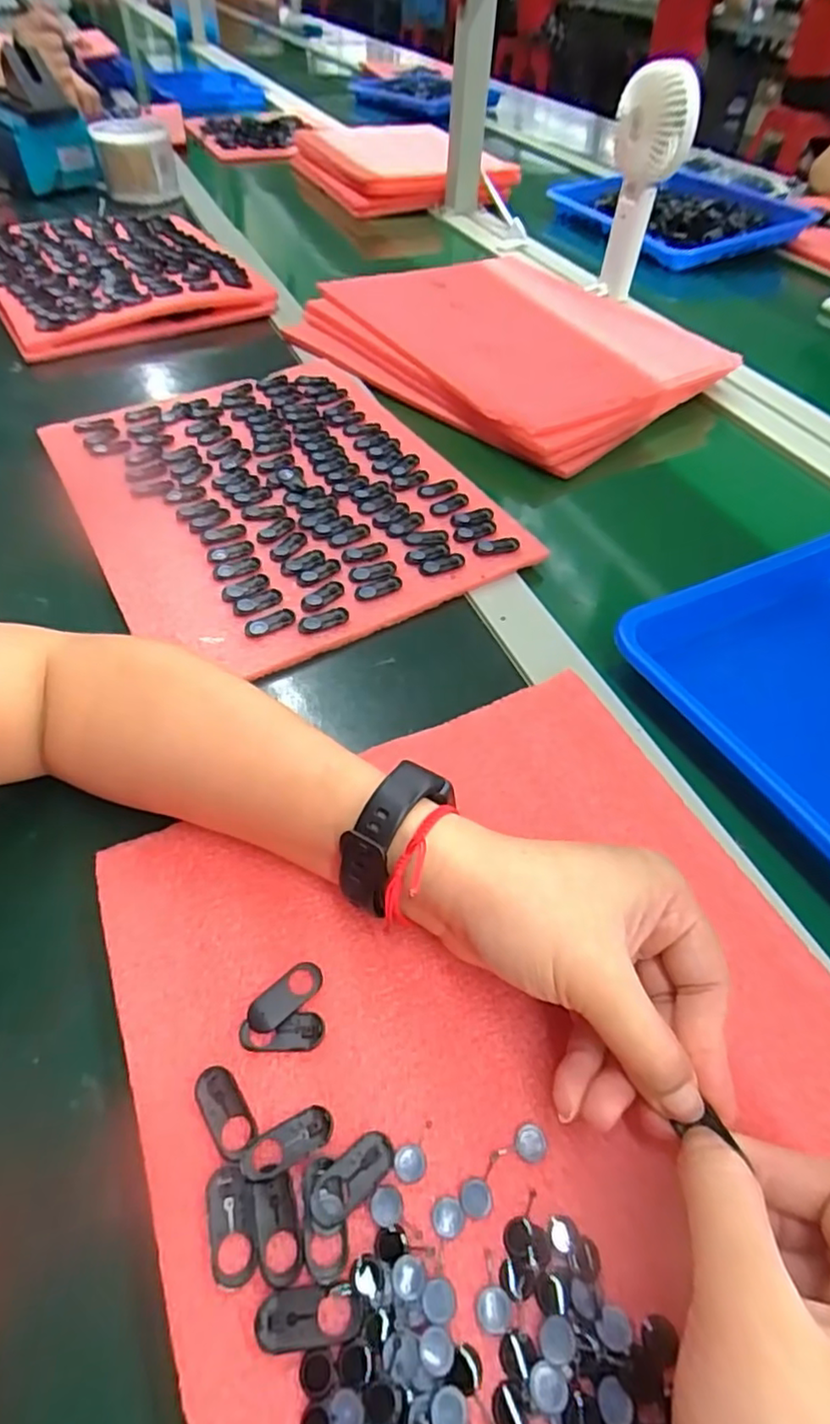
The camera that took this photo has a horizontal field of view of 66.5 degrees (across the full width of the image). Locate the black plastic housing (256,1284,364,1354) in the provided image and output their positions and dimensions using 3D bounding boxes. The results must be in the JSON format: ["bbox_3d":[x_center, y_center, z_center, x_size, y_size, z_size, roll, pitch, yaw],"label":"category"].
[{"bbox_3d":[-0.032,0.184,0.192,0.031,0.004,0.014,-5,52,-5],"label":"black plastic housing"}]

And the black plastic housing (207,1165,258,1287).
[{"bbox_3d":[-0.060,0.166,0.205,0.014,0.004,0.031,-12,53,-11],"label":"black plastic housing"}]

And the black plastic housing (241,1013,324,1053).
[{"bbox_3d":[-0.051,0.123,0.242,0.032,0.004,0.013,-5,52,-5],"label":"black plastic housing"}]

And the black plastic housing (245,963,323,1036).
[{"bbox_3d":[-0.051,0.112,0.249,0.032,0.005,0.013,-37,61,-27],"label":"black plastic housing"}]

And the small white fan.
[{"bbox_3d":[0.240,-0.561,0.681,0.078,0.186,0.062,13,52,8],"label":"small white fan"}]

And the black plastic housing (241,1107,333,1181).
[{"bbox_3d":[-0.044,0.150,0.220,0.032,0.004,0.013,-21,55,-17],"label":"black plastic housing"}]

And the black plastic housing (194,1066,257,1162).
[{"bbox_3d":[-0.068,0.142,0.226,0.013,0.004,0.030,-31,59,-24],"label":"black plastic housing"}]

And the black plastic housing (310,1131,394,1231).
[{"bbox_3d":[-0.021,0.158,0.213,0.032,0.004,0.013,-33,59,-25],"label":"black plastic housing"}]

